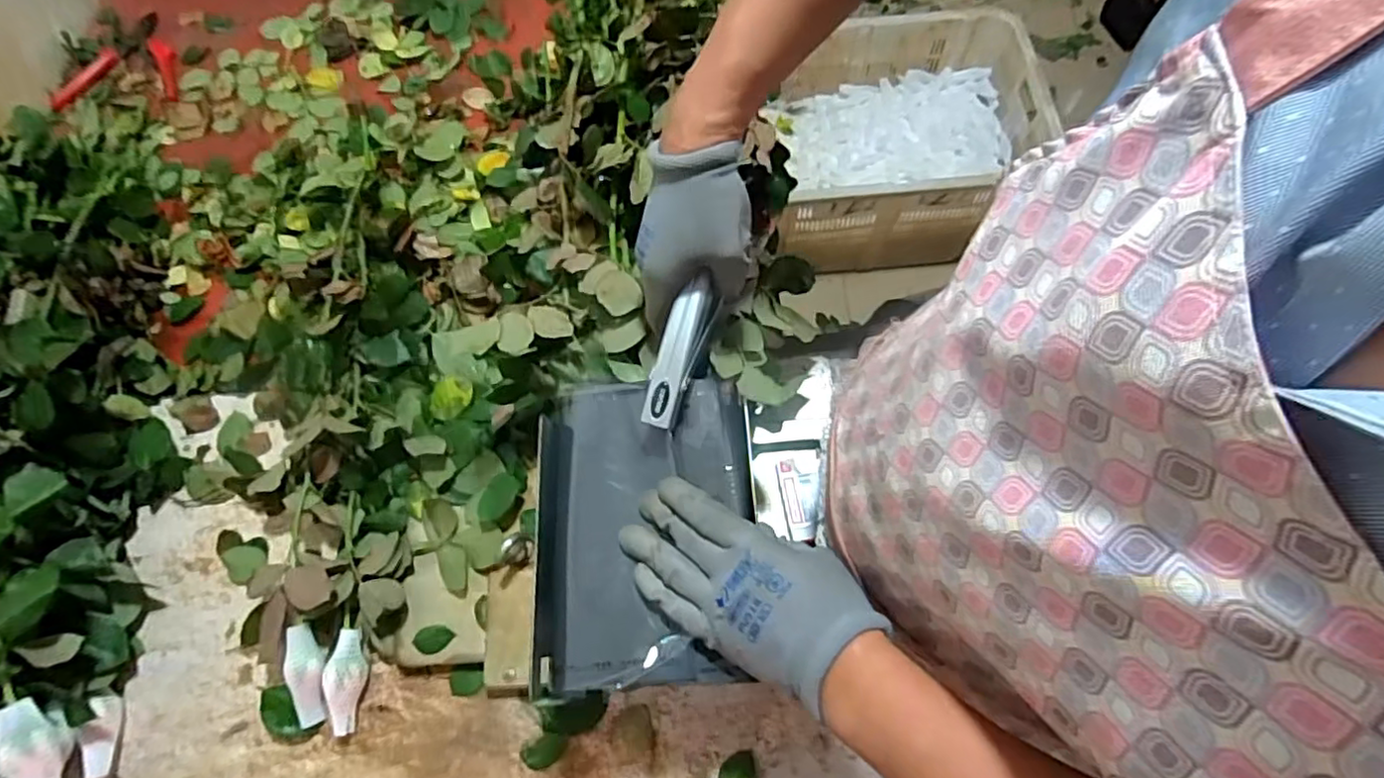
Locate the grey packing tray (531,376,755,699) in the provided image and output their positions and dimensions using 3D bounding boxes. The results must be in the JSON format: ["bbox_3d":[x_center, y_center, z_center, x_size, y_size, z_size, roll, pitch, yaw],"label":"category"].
[{"bbox_3d":[-0.037,0.099,0.465,0.159,0.039,0.208,-3,68,1],"label":"grey packing tray"}]

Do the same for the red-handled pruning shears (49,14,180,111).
[{"bbox_3d":[-0.757,-0.457,0.869,0.149,0.017,0.183,-6,68,0],"label":"red-handled pruning shears"}]

